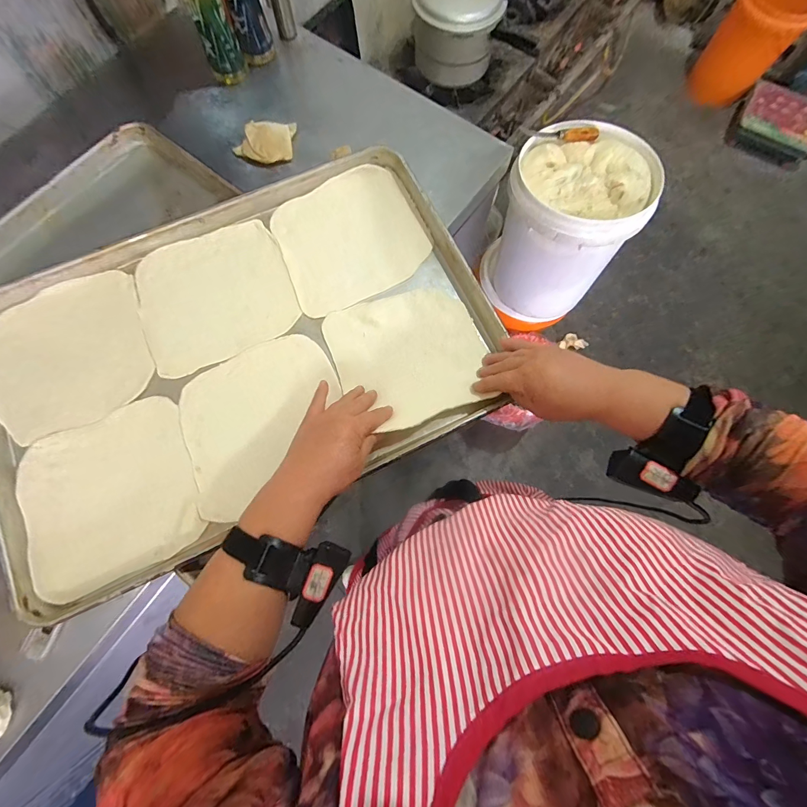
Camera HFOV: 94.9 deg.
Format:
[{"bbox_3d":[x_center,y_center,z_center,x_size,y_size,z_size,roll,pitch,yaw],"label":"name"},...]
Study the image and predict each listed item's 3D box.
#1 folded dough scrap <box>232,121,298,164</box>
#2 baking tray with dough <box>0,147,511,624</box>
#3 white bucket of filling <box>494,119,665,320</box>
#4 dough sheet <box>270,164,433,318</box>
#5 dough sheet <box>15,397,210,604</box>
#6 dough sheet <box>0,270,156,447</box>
[{"bbox_3d":[-0.259,-0.491,0.693,0.112,0.028,0.076,-6,76,-2],"label":"folded dough scrap"},{"bbox_3d":[-0.199,-0.066,0.461,0.592,0.032,0.402,-25,77,-6],"label":"baking tray with dough"},{"bbox_3d":[0.399,-0.447,0.951,0.296,0.338,0.299,0,76,0],"label":"white bucket of filling"},{"bbox_3d":[-0.073,-0.227,0.507,0.191,0.005,0.180,-27,80,-7],"label":"dough sheet"},{"bbox_3d":[-0.334,0.103,0.425,0.183,0.010,0.182,-23,77,-6],"label":"dough sheet"},{"bbox_3d":[-0.410,-0.064,0.455,0.176,0.012,0.186,-22,77,-6],"label":"dough sheet"}]

